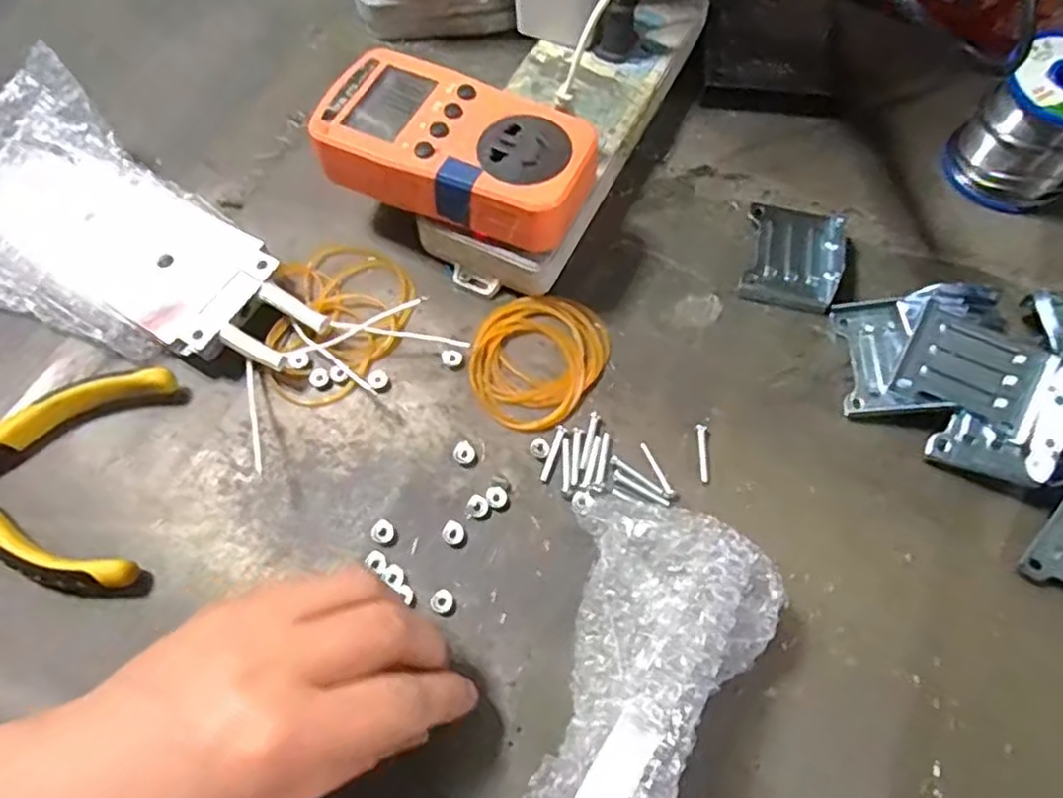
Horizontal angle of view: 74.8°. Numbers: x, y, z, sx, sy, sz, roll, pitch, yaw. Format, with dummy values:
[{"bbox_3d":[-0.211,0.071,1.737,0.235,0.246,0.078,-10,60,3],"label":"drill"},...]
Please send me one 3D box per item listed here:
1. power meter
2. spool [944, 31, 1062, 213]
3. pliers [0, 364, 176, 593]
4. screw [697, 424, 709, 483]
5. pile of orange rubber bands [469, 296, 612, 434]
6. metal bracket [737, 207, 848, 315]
[{"bbox_3d":[-0.035,-0.117,0.326,0.125,0.026,0.068,22,67,9],"label":"power meter"},{"bbox_3d":[0.274,-0.149,0.374,0.065,0.065,0.064,39,71,16],"label":"spool"},{"bbox_3d":[-0.234,0.037,0.302,0.137,0.017,0.098,-3,65,-2],"label":"pliers"},{"bbox_3d":[0.079,0.025,0.320,0.005,0.004,0.027,4,65,1],"label":"screw"},{"bbox_3d":[0.002,-0.020,0.338,0.060,0.006,0.073,26,68,11],"label":"pile of orange rubber bands"},{"bbox_3d":[0.138,-0.075,0.365,0.048,0.008,0.060,14,66,6],"label":"metal bracket"}]

